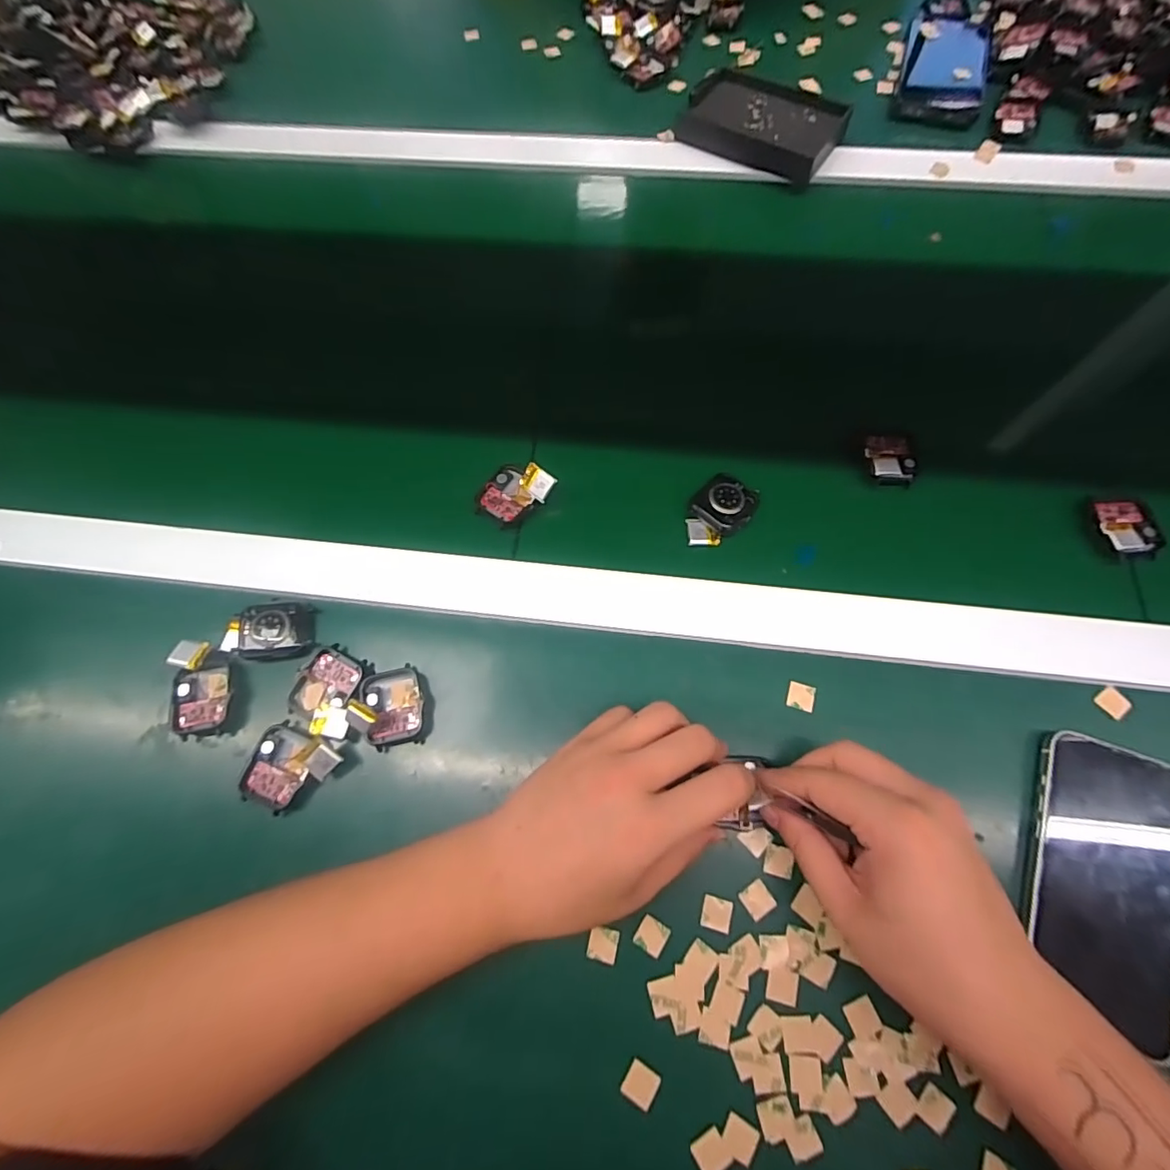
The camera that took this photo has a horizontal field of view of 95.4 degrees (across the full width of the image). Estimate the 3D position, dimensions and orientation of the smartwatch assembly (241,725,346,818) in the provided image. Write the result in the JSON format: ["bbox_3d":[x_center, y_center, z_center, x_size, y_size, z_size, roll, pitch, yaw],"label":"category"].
[{"bbox_3d":[-0.175,0.110,0.313,0.054,0.018,0.046,15,72,8],"label":"smartwatch assembly"}]

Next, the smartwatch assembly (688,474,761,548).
[{"bbox_3d":[0.093,-0.052,0.367,0.039,0.011,0.057,34,75,14],"label":"smartwatch assembly"}]

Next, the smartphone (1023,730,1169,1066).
[{"bbox_3d":[0.281,0.156,0.283,0.076,0.011,0.138,19,72,9],"label":"smartphone"}]

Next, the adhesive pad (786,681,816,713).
[{"bbox_3d":[0.133,0.068,0.327,0.016,0.004,0.016,17,72,9],"label":"adhesive pad"}]

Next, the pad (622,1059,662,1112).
[{"bbox_3d":[0.028,0.251,0.267,0.016,0.004,0.016,32,73,13],"label":"pad"}]

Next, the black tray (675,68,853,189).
[{"bbox_3d":[0.168,-0.439,0.503,0.148,0.021,0.112,35,75,14],"label":"black tray"}]

